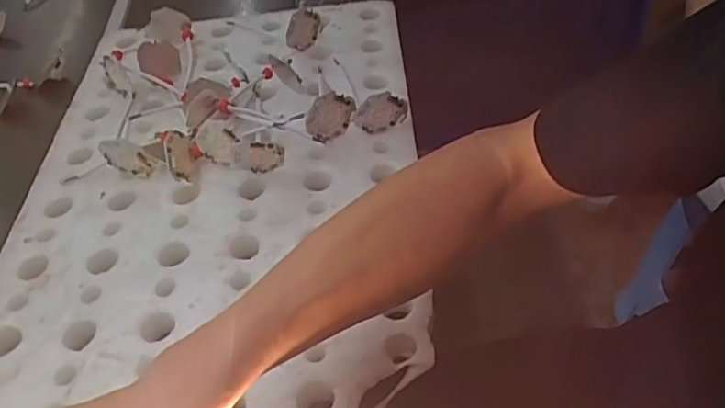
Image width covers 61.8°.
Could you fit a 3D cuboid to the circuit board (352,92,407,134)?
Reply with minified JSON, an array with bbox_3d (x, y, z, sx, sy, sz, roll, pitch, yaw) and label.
[{"bbox_3d":[0.018,-0.088,0.585,0.046,0.042,0.005,-49,30,6],"label":"circuit board"}]

